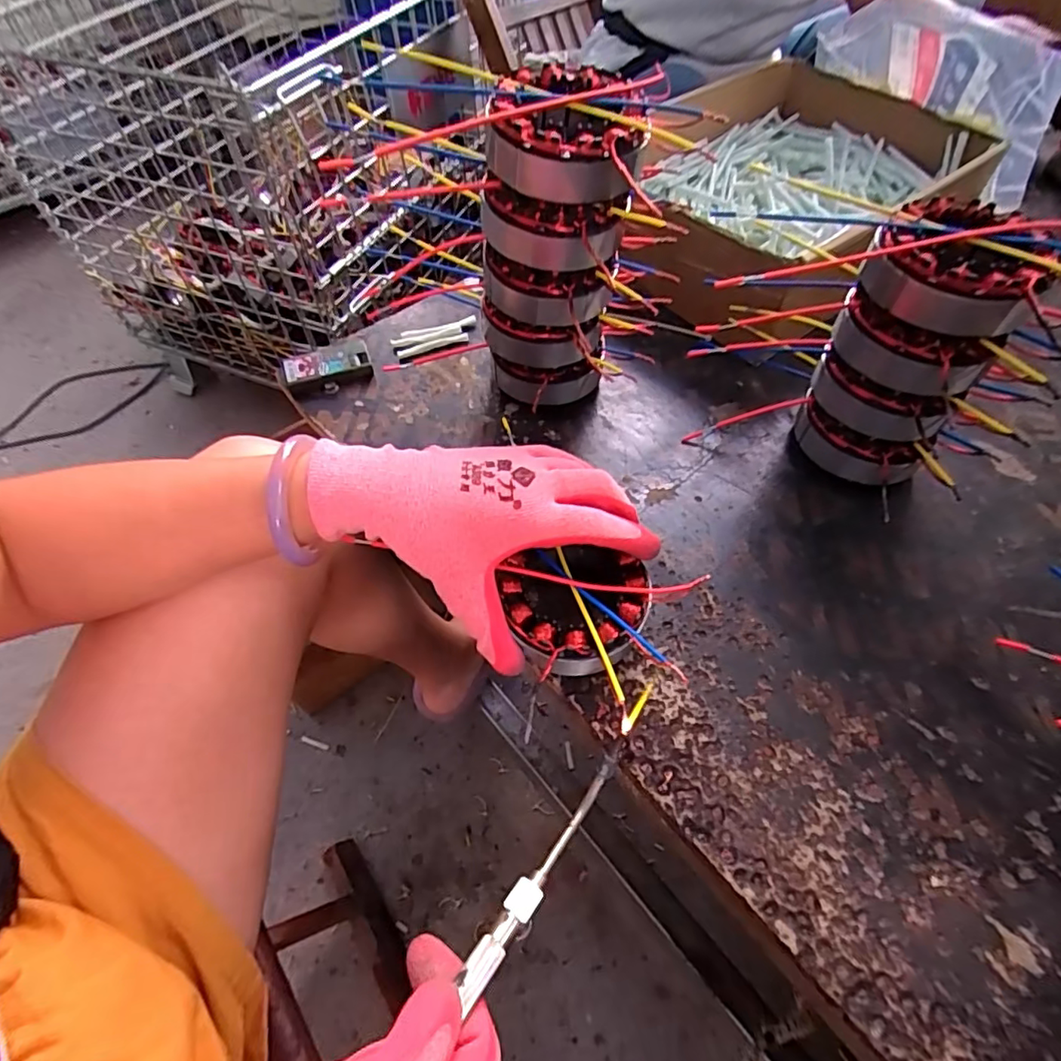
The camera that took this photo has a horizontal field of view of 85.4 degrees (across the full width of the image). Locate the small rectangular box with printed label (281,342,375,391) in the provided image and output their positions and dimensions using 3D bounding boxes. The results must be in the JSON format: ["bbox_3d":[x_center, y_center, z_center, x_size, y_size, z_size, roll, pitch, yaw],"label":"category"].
[{"bbox_3d":[-0.163,-0.131,0.465,0.067,0.018,0.035,-16,57,-10],"label":"small rectangular box with printed label"}]

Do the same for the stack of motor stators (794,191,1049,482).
[{"bbox_3d":[0.228,-0.104,0.357,0.087,0.161,0.077,31,62,20],"label":"stack of motor stators"}]

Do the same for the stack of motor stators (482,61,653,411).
[{"bbox_3d":[0.015,-0.170,0.380,0.091,0.198,0.079,5,56,4],"label":"stack of motor stators"}]

